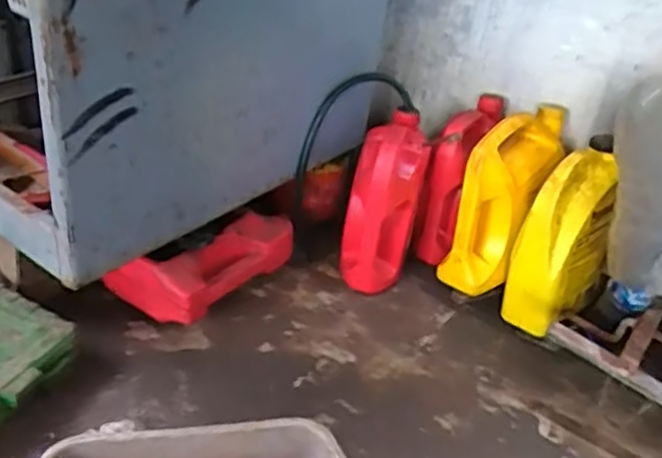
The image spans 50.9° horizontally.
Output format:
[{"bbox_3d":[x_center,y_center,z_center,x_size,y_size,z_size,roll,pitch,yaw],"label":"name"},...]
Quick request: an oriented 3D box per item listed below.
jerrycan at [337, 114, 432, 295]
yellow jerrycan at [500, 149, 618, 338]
[{"bbox_3d":[0.088,-0.032,1.182,0.114,0.296,0.137,13,32,7],"label":"jerrycan"},{"bbox_3d":[0.377,0.024,1.123,0.132,0.284,0.101,-21,42,-38],"label":"yellow jerrycan"}]

